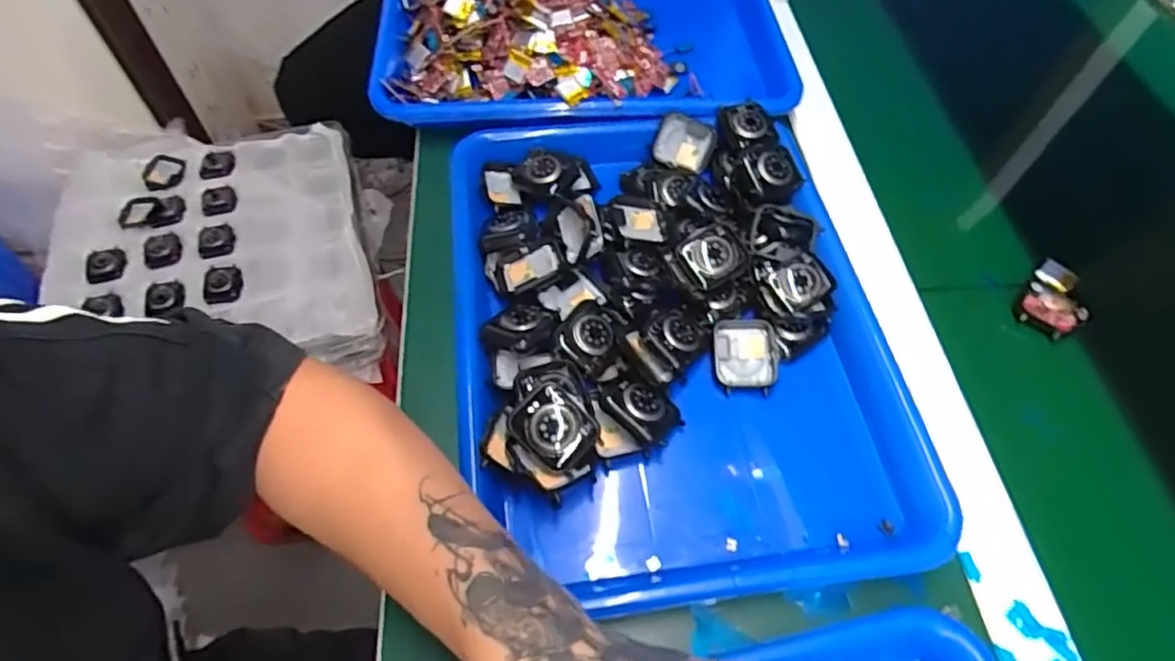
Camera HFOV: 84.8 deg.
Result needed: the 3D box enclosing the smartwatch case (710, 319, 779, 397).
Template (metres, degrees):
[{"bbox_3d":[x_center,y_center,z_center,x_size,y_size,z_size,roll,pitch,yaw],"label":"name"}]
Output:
[{"bbox_3d":[0.097,0.016,0.394,0.037,0.019,0.043,2,57,-1],"label":"smartwatch case"}]

